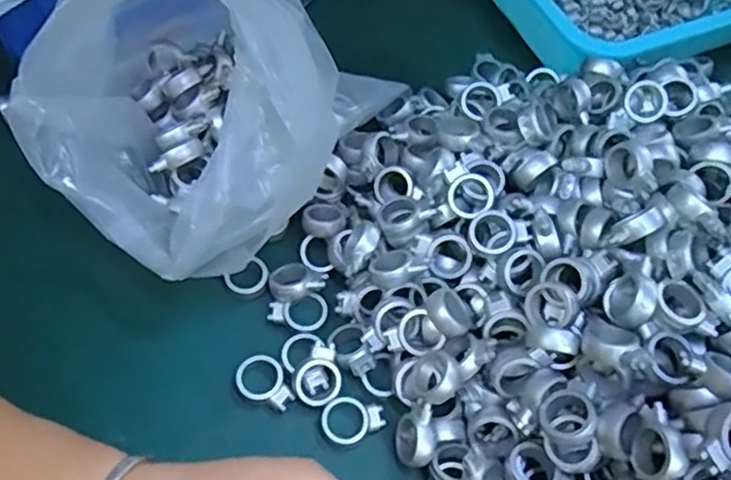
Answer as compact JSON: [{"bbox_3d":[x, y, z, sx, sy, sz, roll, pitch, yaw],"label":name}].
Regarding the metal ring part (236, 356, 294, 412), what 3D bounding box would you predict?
[{"bbox_3d":[-0.056,0.080,0.364,0.025,0.009,0.033,-26,63,-19],"label":"metal ring part"}]

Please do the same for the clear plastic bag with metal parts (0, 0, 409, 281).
[{"bbox_3d":[-0.086,-0.077,0.370,0.144,0.152,0.174,23,59,10],"label":"clear plastic bag with metal parts"}]

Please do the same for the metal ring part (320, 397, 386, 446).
[{"bbox_3d":[-0.007,0.096,0.357,0.034,0.006,0.024,-17,61,-14],"label":"metal ring part"}]

